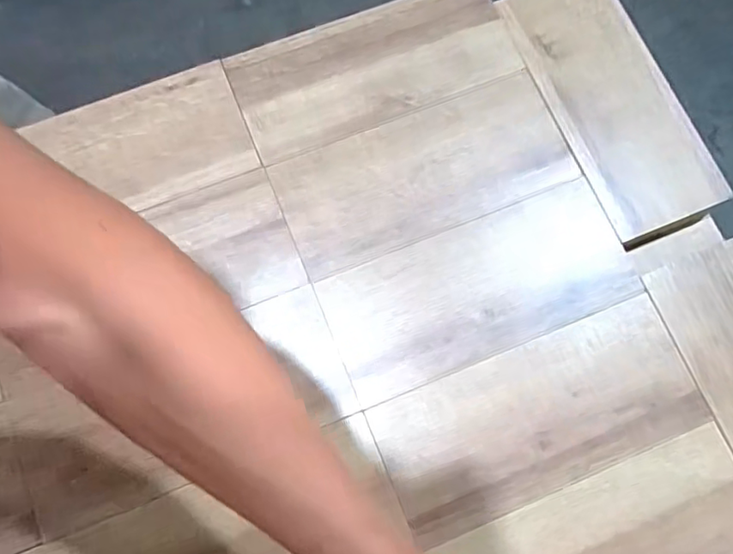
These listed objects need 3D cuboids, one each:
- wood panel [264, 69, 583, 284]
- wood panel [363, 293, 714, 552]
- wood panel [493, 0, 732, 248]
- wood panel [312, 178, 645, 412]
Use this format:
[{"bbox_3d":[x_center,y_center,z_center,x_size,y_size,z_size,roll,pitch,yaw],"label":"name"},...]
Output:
[{"bbox_3d":[0.057,-0.107,0.596,0.290,0.009,0.129,-21,77,-5],"label":"wood panel"},{"bbox_3d":[0.159,0.128,0.539,0.292,0.008,0.127,-22,77,-6],"label":"wood panel"},{"bbox_3d":[0.252,-0.185,0.610,0.124,0.014,0.287,-25,81,2],"label":"wood panel"},{"bbox_3d":[0.109,0.012,0.568,0.291,0.010,0.128,-21,77,-5],"label":"wood panel"}]

